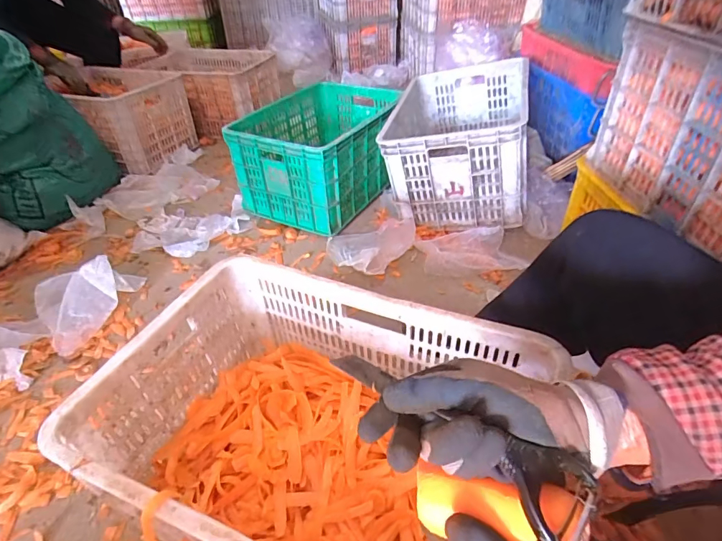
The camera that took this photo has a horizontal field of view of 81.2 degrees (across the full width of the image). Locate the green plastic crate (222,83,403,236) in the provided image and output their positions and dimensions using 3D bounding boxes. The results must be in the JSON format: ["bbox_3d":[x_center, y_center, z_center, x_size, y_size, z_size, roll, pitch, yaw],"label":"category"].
[{"bbox_3d":[-0.102,-0.383,1.315,0.371,0.256,0.514,21,46,26],"label":"green plastic crate"}]

